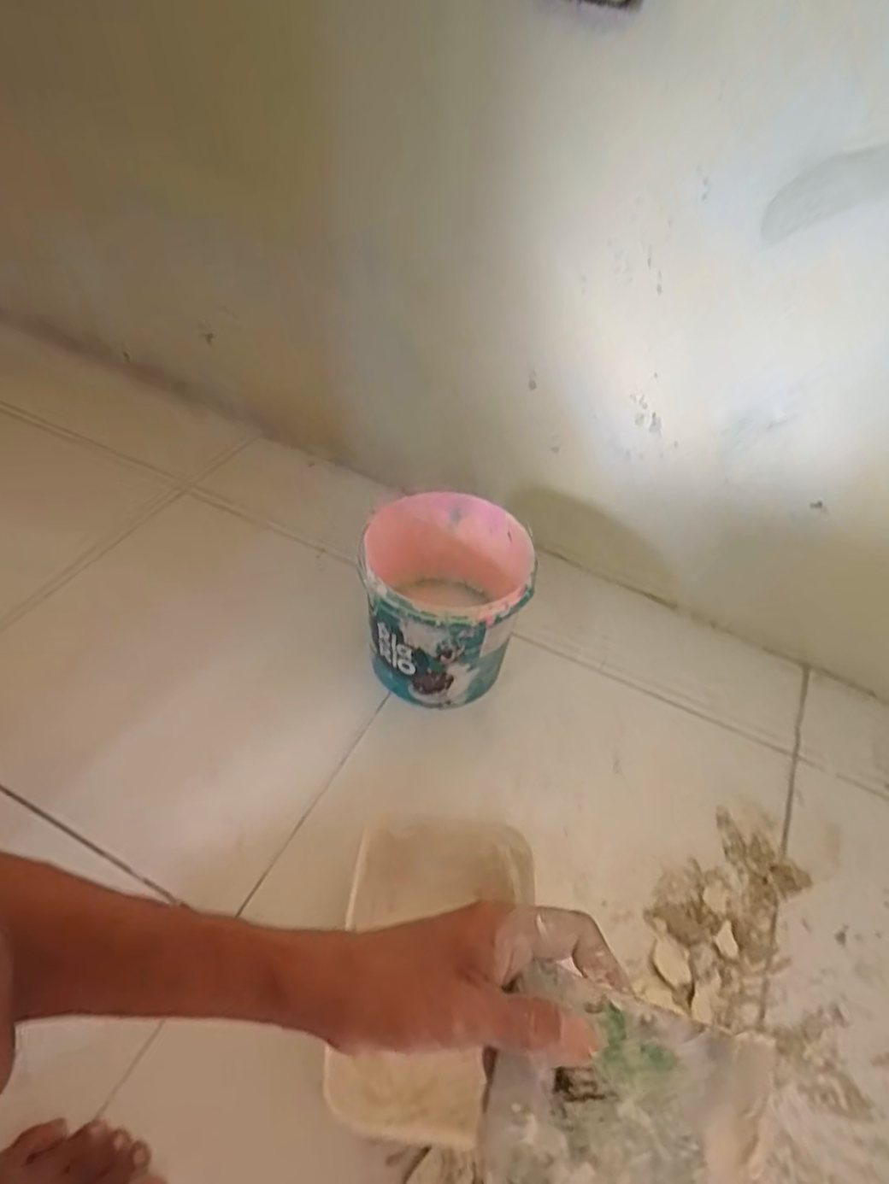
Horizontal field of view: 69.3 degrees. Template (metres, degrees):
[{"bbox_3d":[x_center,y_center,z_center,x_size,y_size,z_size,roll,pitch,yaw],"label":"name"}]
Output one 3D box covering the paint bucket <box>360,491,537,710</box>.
[{"bbox_3d":[0.002,0.019,0.661,0.147,0.171,0.158,2,47,-3],"label":"paint bucket"}]

